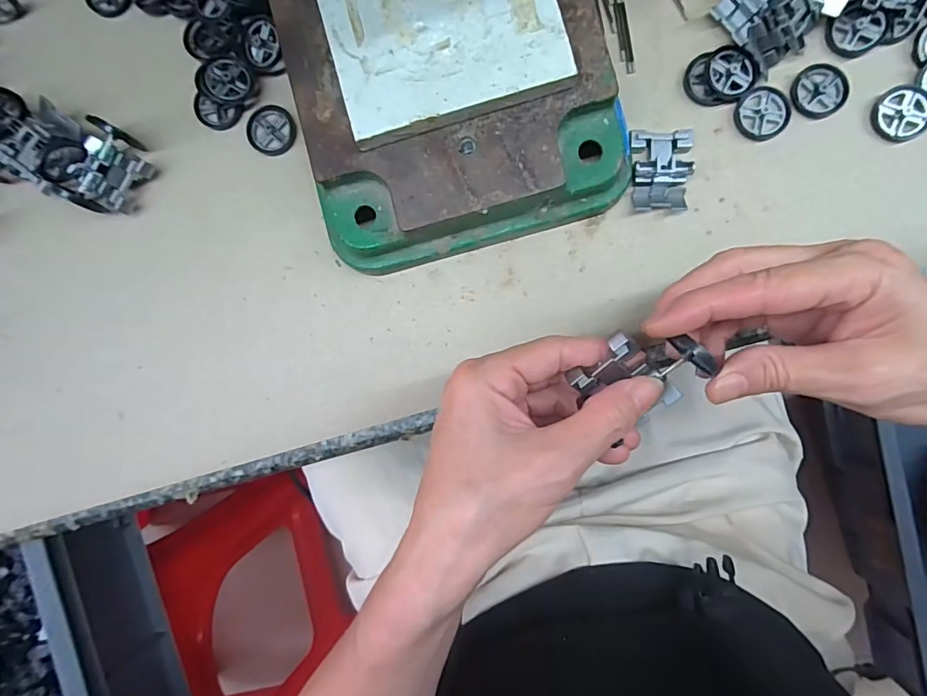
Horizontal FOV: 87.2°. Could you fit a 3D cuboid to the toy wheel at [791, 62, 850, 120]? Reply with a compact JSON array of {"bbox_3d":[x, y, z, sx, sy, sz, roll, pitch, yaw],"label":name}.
[{"bbox_3d":[0.192,-0.138,0.260,0.028,0.004,0.027,0,89,4],"label":"toy wheel"}]

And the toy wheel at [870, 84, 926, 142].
[{"bbox_3d":[0.231,-0.124,0.256,0.027,0.005,0.027,0,89,4],"label":"toy wheel"}]

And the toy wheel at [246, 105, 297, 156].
[{"bbox_3d":[-0.112,-0.126,0.282,0.028,0.004,0.027,0,89,4],"label":"toy wheel"}]

